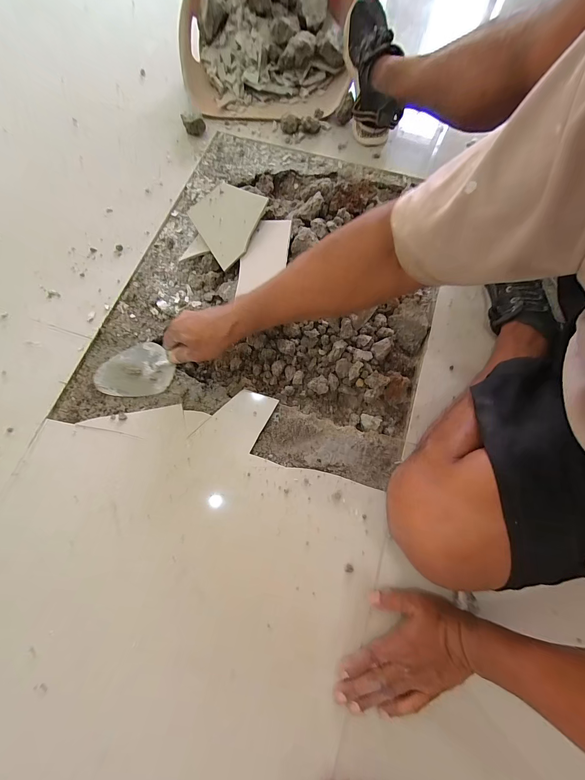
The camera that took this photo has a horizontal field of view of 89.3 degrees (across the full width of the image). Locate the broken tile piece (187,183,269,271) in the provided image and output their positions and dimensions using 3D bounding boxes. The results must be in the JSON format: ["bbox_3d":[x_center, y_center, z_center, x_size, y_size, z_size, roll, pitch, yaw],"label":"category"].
[{"bbox_3d":[-0.121,-0.337,0.581,0.138,0.010,0.145,-38,83,7],"label":"broken tile piece"}]

